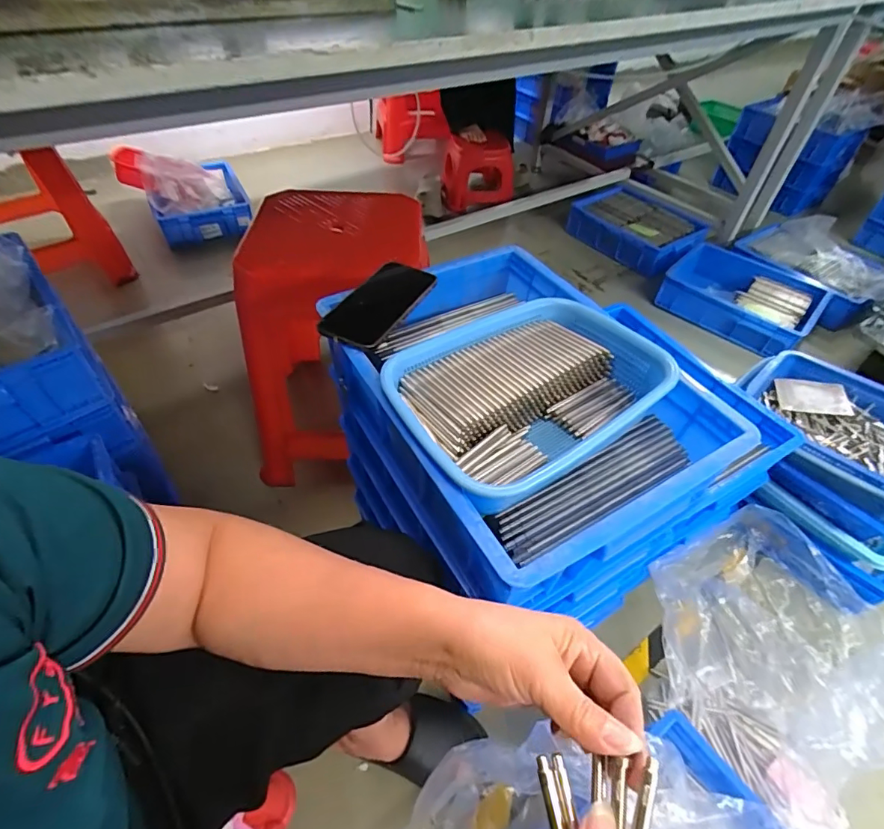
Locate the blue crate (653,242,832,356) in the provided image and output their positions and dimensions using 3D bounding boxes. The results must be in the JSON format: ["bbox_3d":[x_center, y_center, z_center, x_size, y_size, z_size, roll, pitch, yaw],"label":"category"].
[{"bbox_3d":[0.943,-0.361,1.493,0.350,0.135,0.429,-31,57,-27],"label":"blue crate"}]

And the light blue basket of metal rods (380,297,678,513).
[{"bbox_3d":[0.091,-0.026,0.511,0.296,0.074,0.203,-27,55,-25],"label":"light blue basket of metal rods"}]

